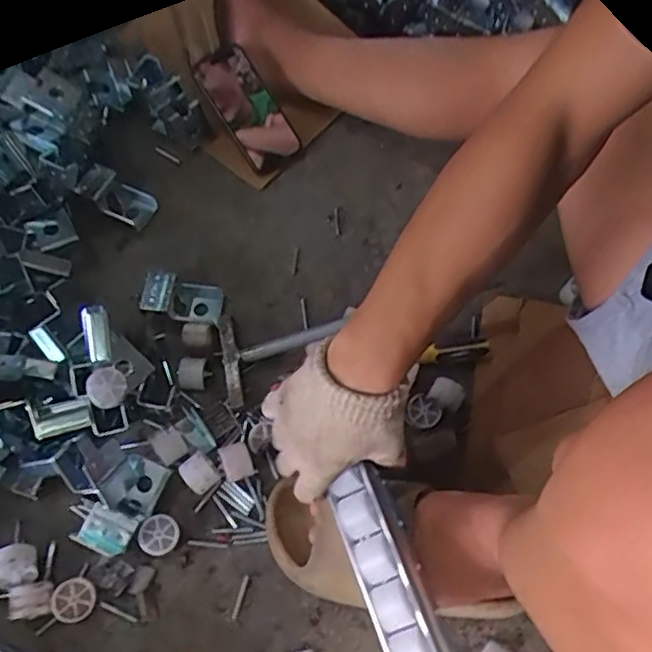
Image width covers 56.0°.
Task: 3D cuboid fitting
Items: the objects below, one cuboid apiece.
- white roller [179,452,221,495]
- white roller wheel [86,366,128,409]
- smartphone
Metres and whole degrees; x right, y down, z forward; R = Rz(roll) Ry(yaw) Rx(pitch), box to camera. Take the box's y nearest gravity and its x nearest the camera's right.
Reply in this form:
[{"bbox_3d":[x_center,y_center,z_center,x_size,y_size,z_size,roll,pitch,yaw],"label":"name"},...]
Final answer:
[{"bbox_3d":[-0.120,0.141,0.584,0.031,0.034,0.030,42,69,15],"label":"white roller"},{"bbox_3d":[-0.202,0.057,0.565,0.034,0.024,0.034,8,66,-19],"label":"white roller wheel"},{"bbox_3d":[-0.090,-0.252,0.709,0.071,0.014,0.141,-37,105,-18],"label":"smartphone"}]

